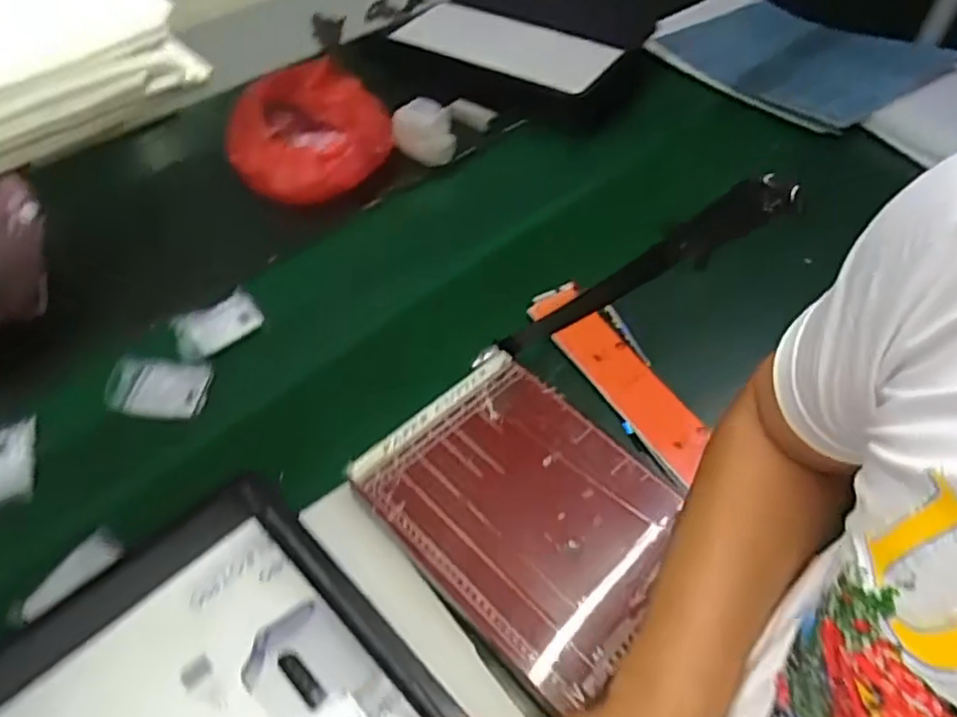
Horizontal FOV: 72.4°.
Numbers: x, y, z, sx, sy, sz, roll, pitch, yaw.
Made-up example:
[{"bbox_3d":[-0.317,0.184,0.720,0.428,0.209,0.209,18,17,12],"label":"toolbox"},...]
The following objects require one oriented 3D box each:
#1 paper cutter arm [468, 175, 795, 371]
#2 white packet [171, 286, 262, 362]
[{"bbox_3d":[0.105,-0.055,0.642,0.022,0.495,0.034,-38,93,-26],"label":"paper cutter arm"},{"bbox_3d":[-0.362,-0.047,0.907,0.120,0.011,0.065,-35,88,-31],"label":"white packet"}]

